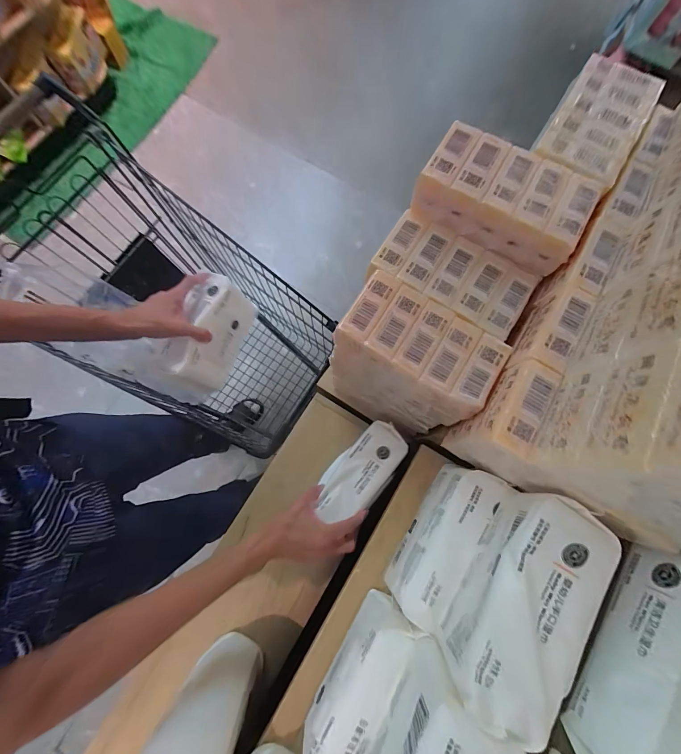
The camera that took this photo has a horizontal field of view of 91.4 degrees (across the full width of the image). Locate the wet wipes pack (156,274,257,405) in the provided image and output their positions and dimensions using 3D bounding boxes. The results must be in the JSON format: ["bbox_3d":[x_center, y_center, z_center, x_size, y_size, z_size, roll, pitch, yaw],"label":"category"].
[{"bbox_3d":[-0.224,-0.058,0.568,0.075,0.102,0.208,20,77,28],"label":"wet wipes pack"}]

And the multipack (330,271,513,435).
[{"bbox_3d":[0.082,-0.010,0.462,0.175,0.237,0.108,29,79,6],"label":"multipack"}]

